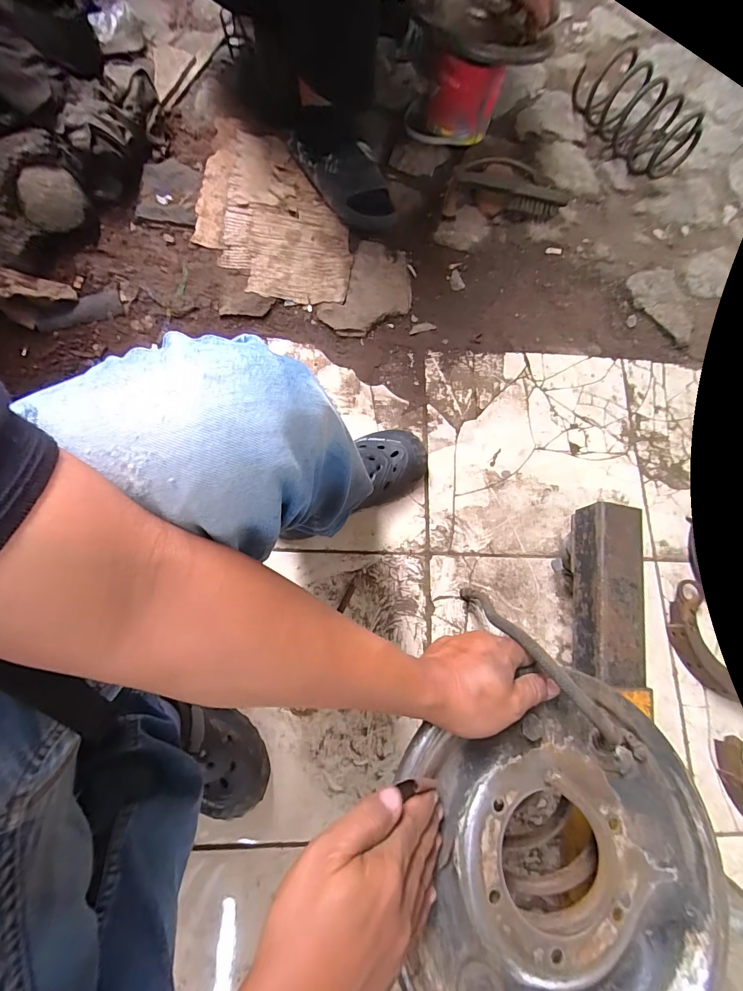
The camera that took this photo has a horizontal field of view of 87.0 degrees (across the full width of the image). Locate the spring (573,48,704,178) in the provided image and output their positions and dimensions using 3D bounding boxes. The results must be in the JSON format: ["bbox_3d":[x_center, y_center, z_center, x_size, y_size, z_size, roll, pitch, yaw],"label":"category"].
[{"bbox_3d":[0.583,-0.857,0.873,0.111,0.109,0.310,-31,78,-10],"label":"spring"}]

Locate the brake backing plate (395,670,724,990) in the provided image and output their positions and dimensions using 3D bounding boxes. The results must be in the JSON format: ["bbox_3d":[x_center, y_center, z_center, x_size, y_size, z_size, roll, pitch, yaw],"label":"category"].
[{"bbox_3d":[0.148,0.287,0.297,0.245,0.045,0.231,0,75,-2],"label":"brake backing plate"}]

